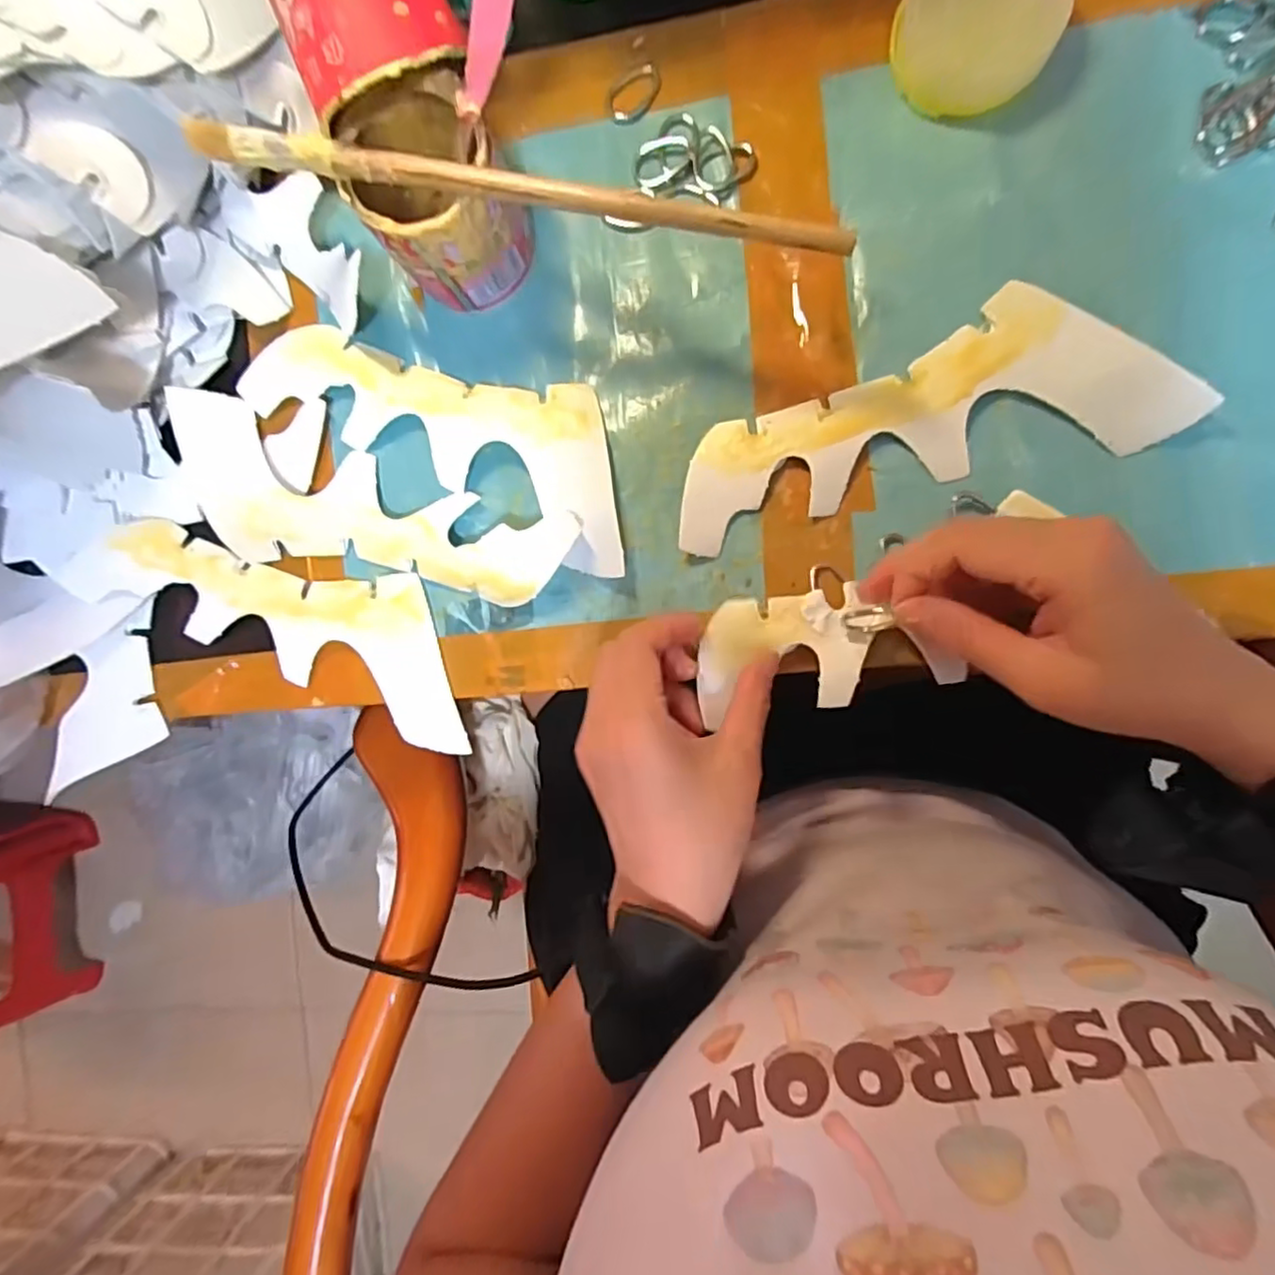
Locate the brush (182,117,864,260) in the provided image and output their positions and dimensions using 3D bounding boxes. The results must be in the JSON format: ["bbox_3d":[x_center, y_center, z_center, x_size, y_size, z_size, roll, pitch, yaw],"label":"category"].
[{"bbox_3d":[-0.048,-0.170,0.242,0.255,0.011,0.011,12,92,6],"label":"brush"}]

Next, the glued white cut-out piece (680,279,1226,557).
[{"bbox_3d":[0.125,-0.102,0.294,0.220,0.011,0.075,-13,92,8],"label":"glued white cut-out piece"}]

